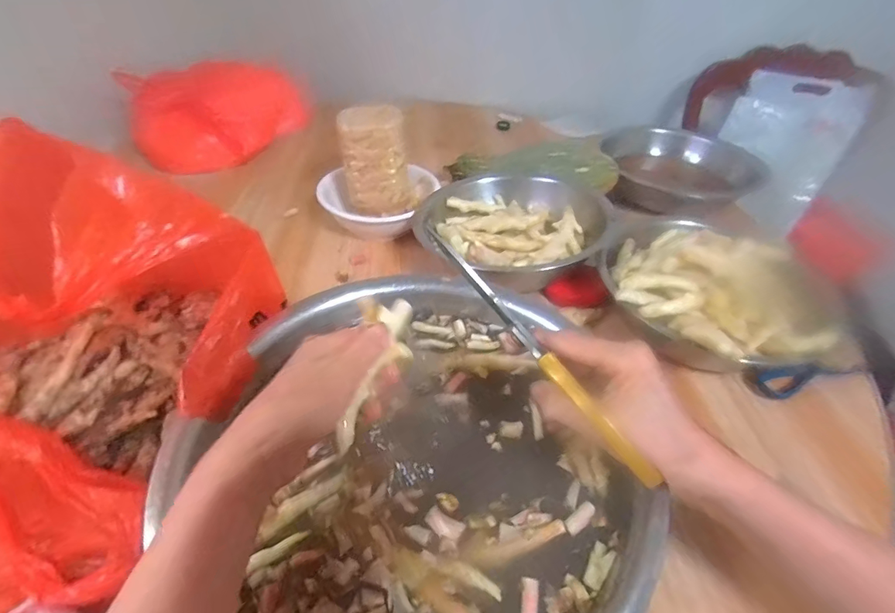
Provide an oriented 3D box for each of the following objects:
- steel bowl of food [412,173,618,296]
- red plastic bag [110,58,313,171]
[{"bbox_3d":[0.094,-0.118,0.674,0.230,0.080,0.259,29,49,25],"label":"steel bowl of food"},{"bbox_3d":[-0.445,-0.406,0.902,0.155,0.159,0.309,21,47,18],"label":"red plastic bag"}]

